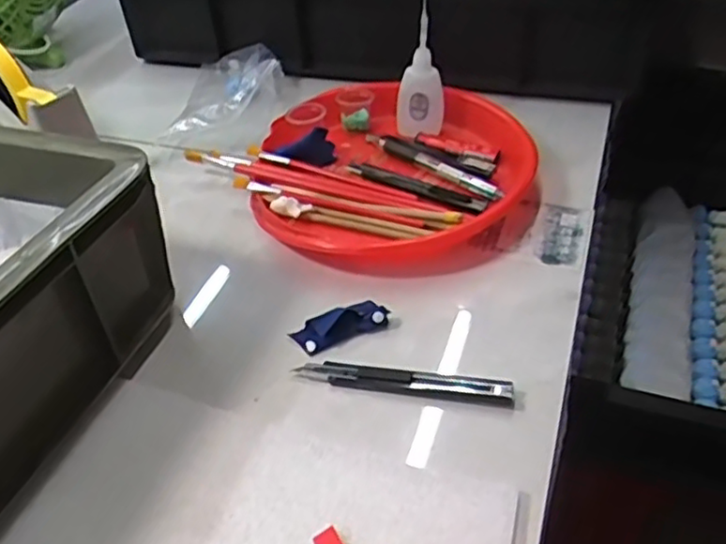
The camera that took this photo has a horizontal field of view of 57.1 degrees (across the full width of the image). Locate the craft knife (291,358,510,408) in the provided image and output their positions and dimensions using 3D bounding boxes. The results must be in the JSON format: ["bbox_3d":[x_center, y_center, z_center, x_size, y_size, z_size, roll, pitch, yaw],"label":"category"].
[{"bbox_3d":[0.026,0.069,0.426,0.136,0.011,0.017,5,43,10],"label":"craft knife"}]

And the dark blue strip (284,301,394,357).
[{"bbox_3d":[-0.016,0.035,0.464,0.065,0.014,0.027,-20,45,-17],"label":"dark blue strip"}]

